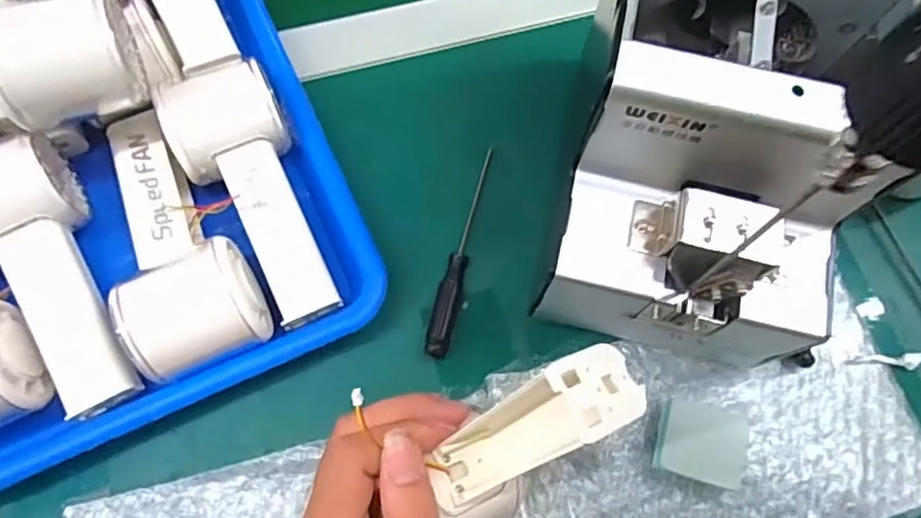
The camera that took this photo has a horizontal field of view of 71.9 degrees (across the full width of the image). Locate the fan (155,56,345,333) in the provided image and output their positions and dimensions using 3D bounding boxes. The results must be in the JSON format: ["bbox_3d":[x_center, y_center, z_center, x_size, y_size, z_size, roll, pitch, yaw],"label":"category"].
[{"bbox_3d":[-0.112,-0.037,0.338,0.057,0.036,0.147,-20,70,-9],"label":"fan"}]

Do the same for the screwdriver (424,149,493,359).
[{"bbox_3d":[0.000,-0.006,0.371,0.014,0.020,0.130,11,69,3],"label":"screwdriver"}]

